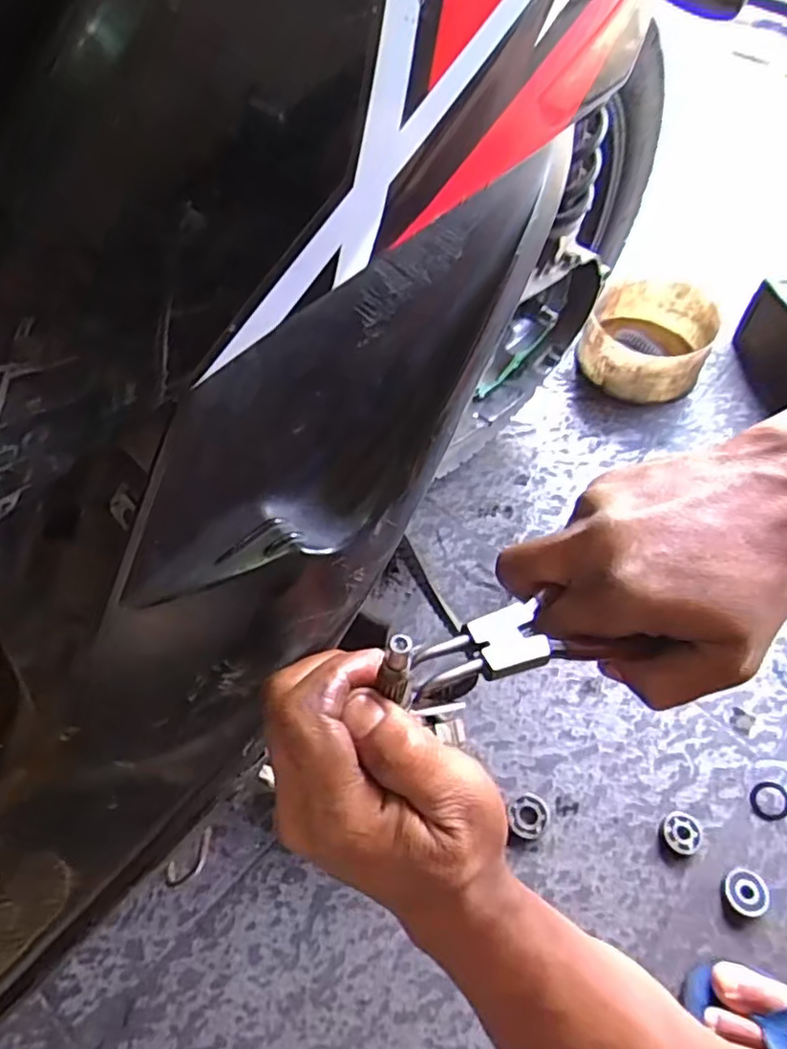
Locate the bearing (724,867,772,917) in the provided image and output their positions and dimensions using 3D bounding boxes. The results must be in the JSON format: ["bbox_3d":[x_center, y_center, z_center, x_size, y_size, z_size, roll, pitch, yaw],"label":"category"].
[{"bbox_3d":[0.318,0.329,0.594,0.040,0.011,0.036,-20,59,-15],"label":"bearing"}]

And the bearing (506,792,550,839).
[{"bbox_3d":[0.130,0.274,0.626,0.037,0.011,0.040,1,56,-2],"label":"bearing"}]

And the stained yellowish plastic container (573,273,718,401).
[{"bbox_3d":[0.359,-0.262,0.937,0.159,0.090,0.182,23,60,14],"label":"stained yellowish plastic container"}]

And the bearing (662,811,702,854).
[{"bbox_3d":[0.271,0.288,0.619,0.035,0.008,0.039,25,58,14],"label":"bearing"}]

